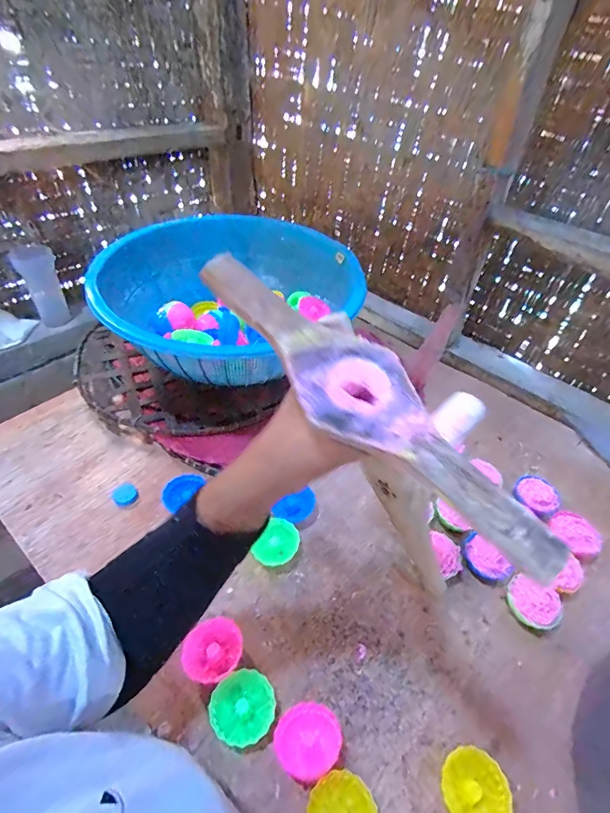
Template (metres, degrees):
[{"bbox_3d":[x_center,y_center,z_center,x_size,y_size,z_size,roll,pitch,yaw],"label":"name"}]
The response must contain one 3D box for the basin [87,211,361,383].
[{"bbox_3d":[-0.138,-0.193,0.743,0.418,0.141,0.418,3,45,-3],"label":"basin"}]

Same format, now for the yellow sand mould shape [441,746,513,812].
[{"bbox_3d":[0.160,0.363,0.388,0.056,0.025,0.061,-9,47,-15],"label":"yellow sand mould shape"}]

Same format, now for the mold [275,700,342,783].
[{"bbox_3d":[0.003,0.323,0.399,0.061,0.030,0.056,3,45,-3],"label":"mold"}]

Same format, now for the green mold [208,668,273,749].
[{"bbox_3d":[-0.061,0.302,0.412,0.060,0.027,0.058,-31,55,-31],"label":"green mold"}]

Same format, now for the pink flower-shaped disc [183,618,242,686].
[{"bbox_3d":[-0.097,0.263,0.444,0.058,0.026,0.063,3,45,-3],"label":"pink flower-shaped disc"}]

